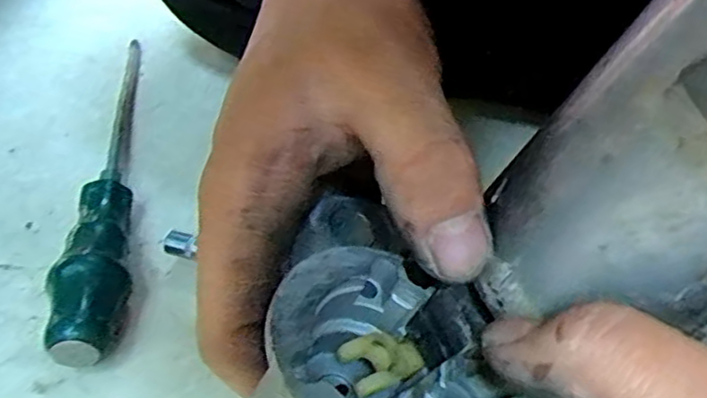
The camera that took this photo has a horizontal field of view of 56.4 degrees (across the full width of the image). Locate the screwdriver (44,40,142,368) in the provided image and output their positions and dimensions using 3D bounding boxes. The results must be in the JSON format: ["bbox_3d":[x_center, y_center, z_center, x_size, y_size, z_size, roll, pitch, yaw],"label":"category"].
[{"bbox_3d":[-0.122,-0.014,0.339,0.023,0.037,0.229,-6,49,-3],"label":"screwdriver"}]

